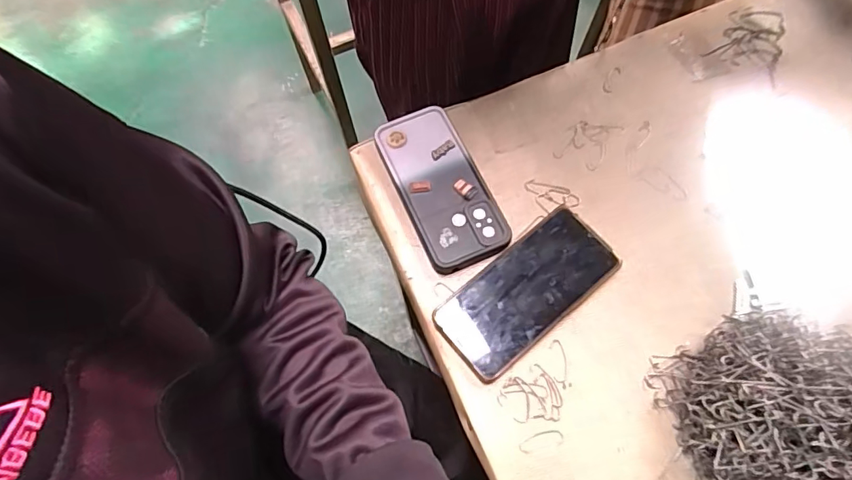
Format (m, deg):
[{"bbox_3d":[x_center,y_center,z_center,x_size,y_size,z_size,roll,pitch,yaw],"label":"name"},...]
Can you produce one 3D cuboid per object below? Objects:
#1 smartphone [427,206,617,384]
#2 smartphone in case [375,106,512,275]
[{"bbox_3d":[0.092,0.046,0.447,0.168,0.014,0.076,-38,70,-12],"label":"smartphone"},{"bbox_3d":[0.015,-0.053,0.489,0.081,0.018,0.170,-23,68,-7],"label":"smartphone in case"}]

